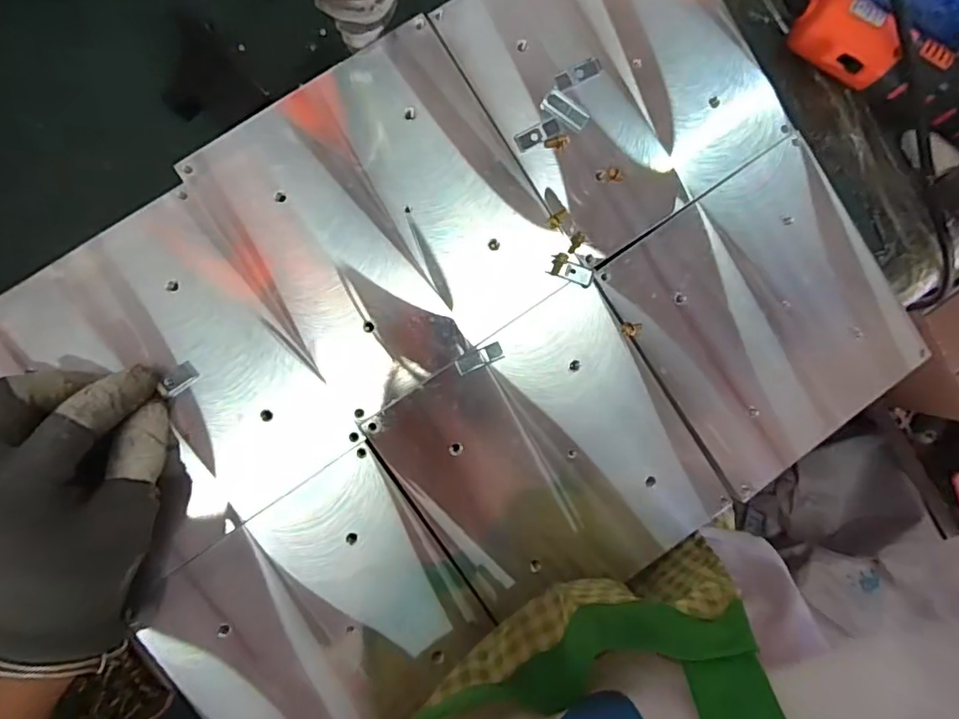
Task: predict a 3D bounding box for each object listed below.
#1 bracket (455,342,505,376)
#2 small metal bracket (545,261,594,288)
[{"bbox_3d":[0.000,0.000,0.291,0.026,0.004,0.010,-22,95,-7],"label":"bracket"},{"bbox_3d":[0.050,-0.048,0.293,0.025,0.004,0.011,17,90,-8],"label":"small metal bracket"}]

